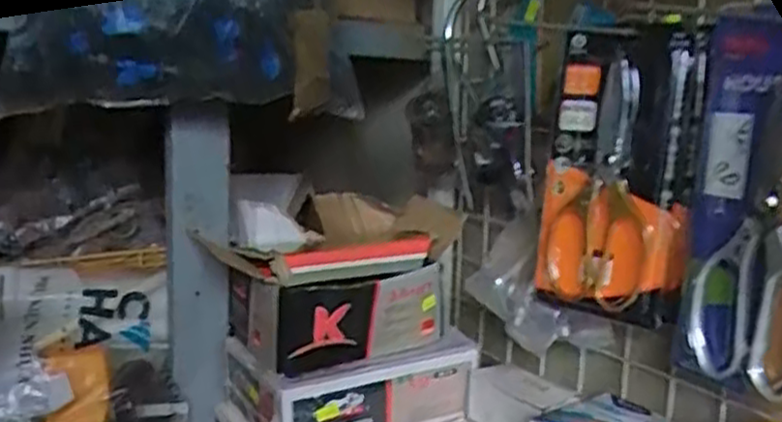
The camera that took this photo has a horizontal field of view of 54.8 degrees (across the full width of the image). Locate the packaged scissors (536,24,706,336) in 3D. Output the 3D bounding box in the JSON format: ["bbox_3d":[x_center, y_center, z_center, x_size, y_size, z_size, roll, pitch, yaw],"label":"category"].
[{"bbox_3d":[0.182,-0.032,0.610,0.120,0.231,0.025,8,0,40],"label":"packaged scissors"}]

